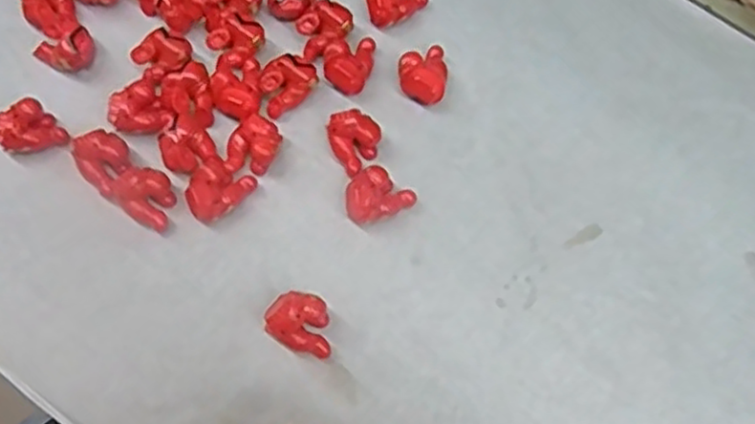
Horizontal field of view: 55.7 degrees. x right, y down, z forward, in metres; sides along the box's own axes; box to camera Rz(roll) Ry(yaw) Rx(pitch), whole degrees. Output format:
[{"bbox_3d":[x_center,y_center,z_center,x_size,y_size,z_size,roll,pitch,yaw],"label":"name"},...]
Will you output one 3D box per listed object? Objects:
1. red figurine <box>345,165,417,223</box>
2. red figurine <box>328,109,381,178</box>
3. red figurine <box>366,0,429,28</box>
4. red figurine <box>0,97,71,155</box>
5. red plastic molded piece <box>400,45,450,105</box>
[{"bbox_3d":[0.000,-0.006,0.253,0.024,0.014,0.016,-26,74,-10],"label":"red figurine"},{"bbox_3d":[-0.008,-0.026,0.260,0.018,0.013,0.021,-31,75,-11],"label":"red figurine"},{"bbox_3d":[0.006,-0.083,0.279,0.024,0.011,0.016,-39,77,-13],"label":"red figurine"},{"bbox_3d":[-0.126,-0.029,0.257,0.020,0.014,0.015,-40,77,-13],"label":"red figurine"},{"bbox_3d":[0.018,-0.053,0.270,0.018,0.012,0.023,10,71,2],"label":"red plastic molded piece"}]

